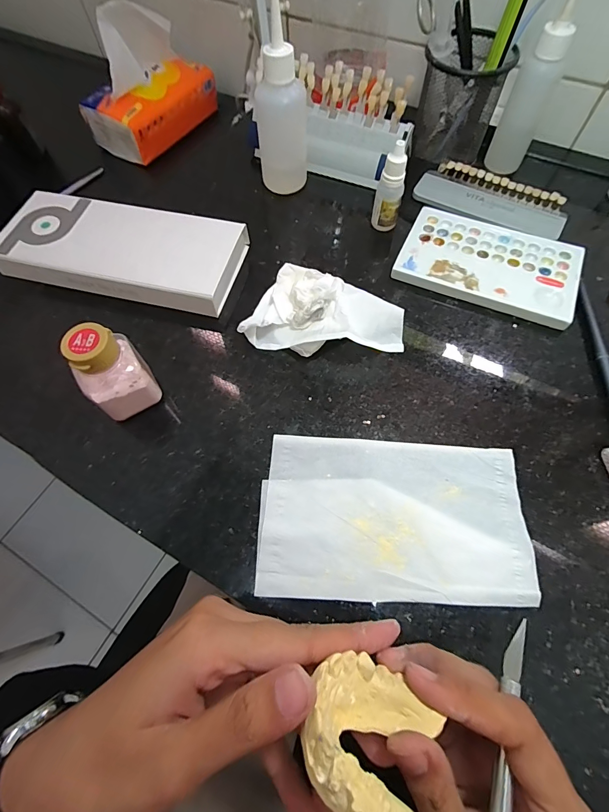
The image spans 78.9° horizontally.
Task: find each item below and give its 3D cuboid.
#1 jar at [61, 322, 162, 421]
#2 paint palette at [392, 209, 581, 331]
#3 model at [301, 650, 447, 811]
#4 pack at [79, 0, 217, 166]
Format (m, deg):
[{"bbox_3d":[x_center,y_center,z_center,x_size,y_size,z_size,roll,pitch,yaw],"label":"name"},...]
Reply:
[{"bbox_3d":[-0.134,-0.022,0.261,0.041,0.074,0.033,-36,69,-14],"label":"jar"},{"bbox_3d":[0.168,-0.131,0.340,0.152,0.011,0.095,21,67,11],"label":"paint palette"},{"bbox_3d":[0.022,0.121,0.130,0.046,0.051,0.022,28,104,16],"label":"model"},{"bbox_3d":[-0.218,-0.456,0.514,0.088,0.126,0.182,32,69,15],"label":"pack"}]

